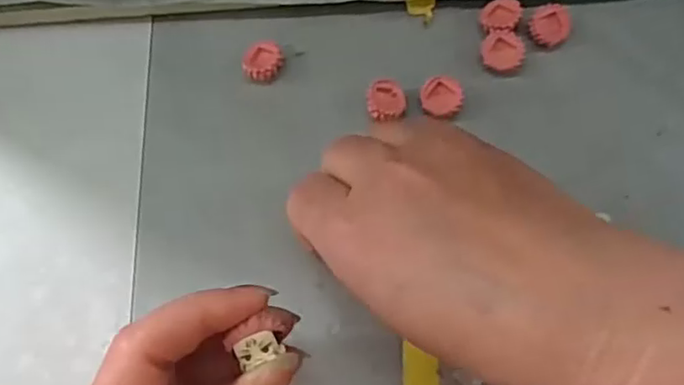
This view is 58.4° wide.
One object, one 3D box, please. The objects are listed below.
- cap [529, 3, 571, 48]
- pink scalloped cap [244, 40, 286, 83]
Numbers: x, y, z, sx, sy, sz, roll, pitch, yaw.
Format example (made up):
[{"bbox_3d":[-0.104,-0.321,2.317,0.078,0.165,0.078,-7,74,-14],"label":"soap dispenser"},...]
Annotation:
[{"bbox_3d":[0.103,-0.083,0.301,0.019,0.006,0.020,-1,71,2],"label":"cap"},{"bbox_3d":[-0.039,-0.065,0.302,0.020,0.009,0.020,-1,71,2],"label":"pink scalloped cap"}]

